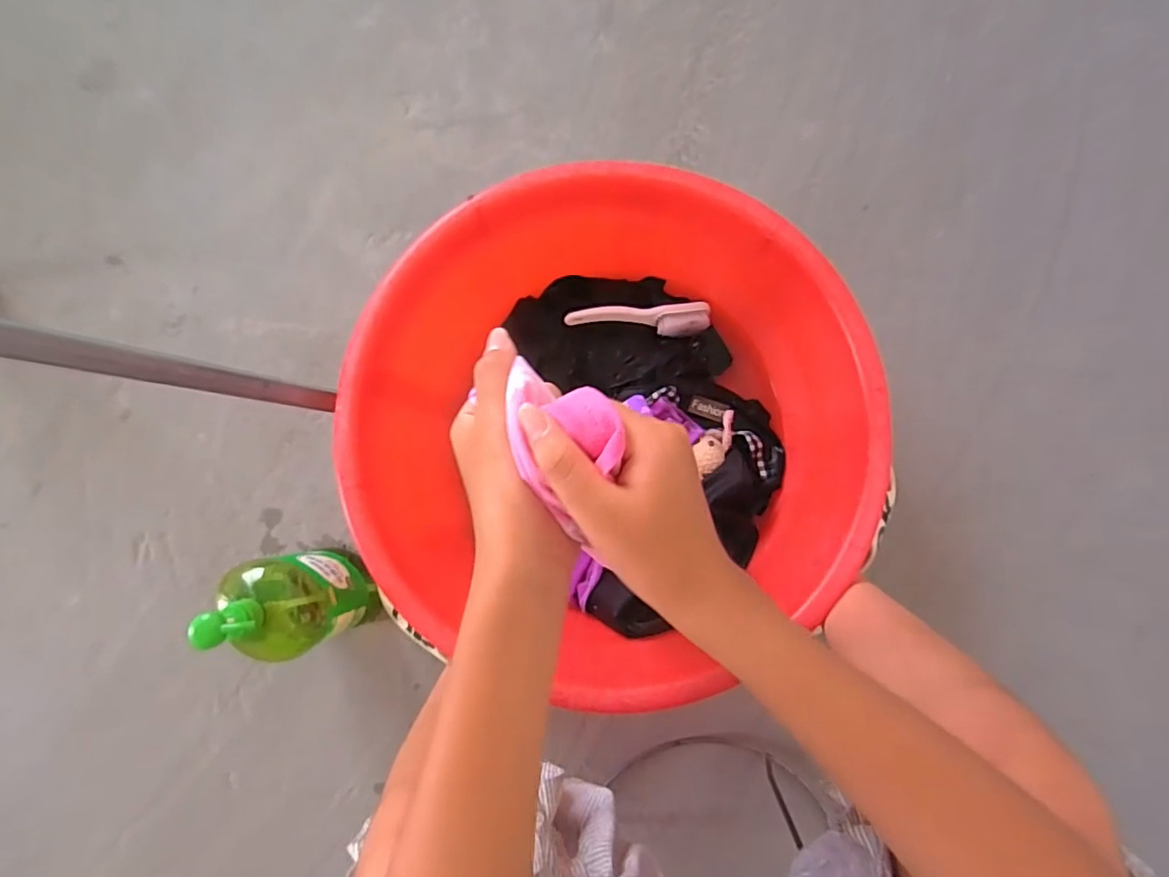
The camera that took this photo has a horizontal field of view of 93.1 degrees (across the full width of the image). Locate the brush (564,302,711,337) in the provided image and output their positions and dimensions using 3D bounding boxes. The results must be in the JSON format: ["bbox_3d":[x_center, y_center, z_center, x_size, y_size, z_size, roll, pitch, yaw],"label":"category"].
[{"bbox_3d":[0.073,-0.155,0.735,0.189,0.033,0.044,-4,84,1],"label":"brush"}]

